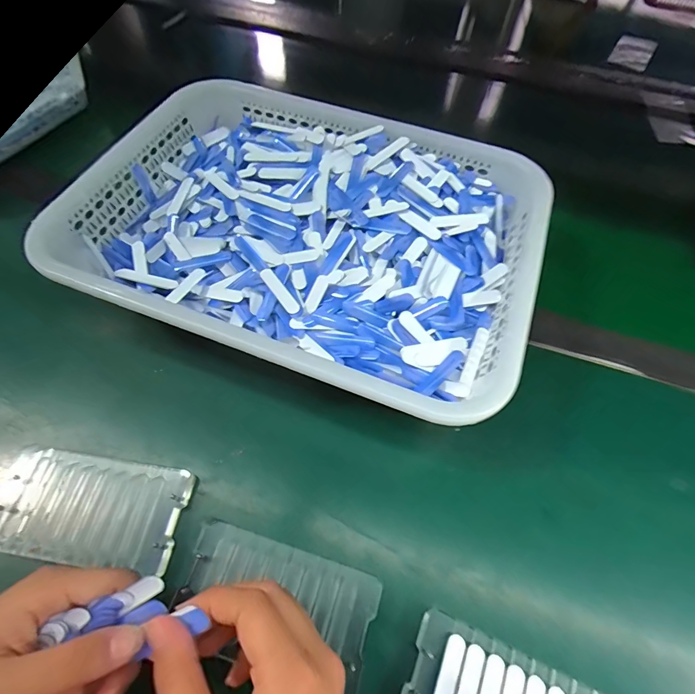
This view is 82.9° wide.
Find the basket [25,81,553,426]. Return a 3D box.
[{"bbox_3d":[-0.035,-0.095,0.344,0.363,0.083,0.263,19,62,8],"label":"basket"}]

